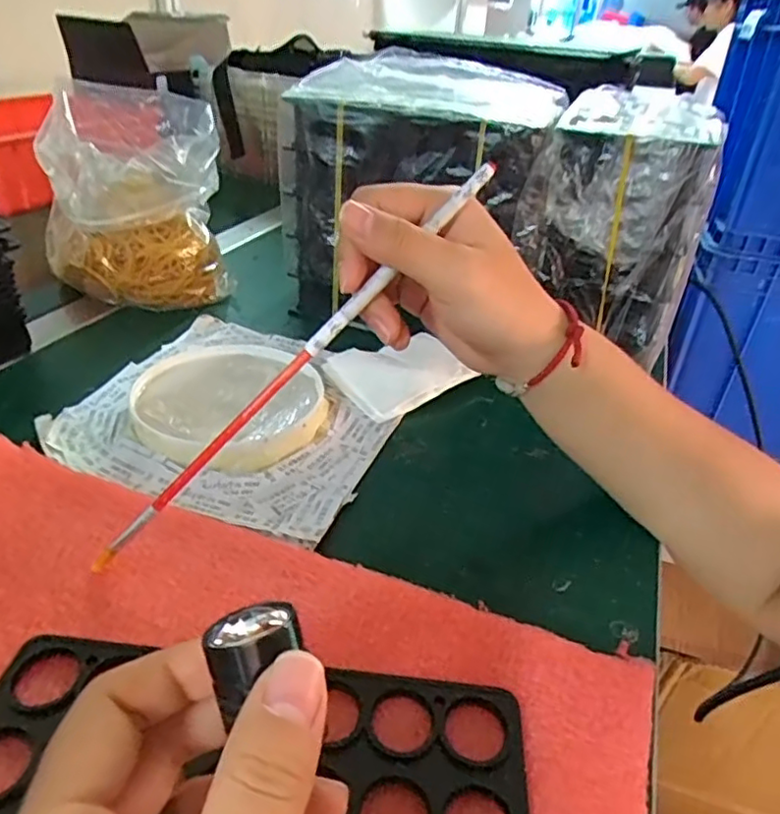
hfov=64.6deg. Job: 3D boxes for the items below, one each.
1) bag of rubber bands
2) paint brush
[{"bbox_3d":[-0.217,-0.173,0.523,0.140,0.145,0.124,-8,35,-19],"label":"bag of rubber bands"},{"bbox_3d":[-0.045,-0.015,0.272,0.245,0.008,0.007,-45,44,4],"label":"paint brush"}]

